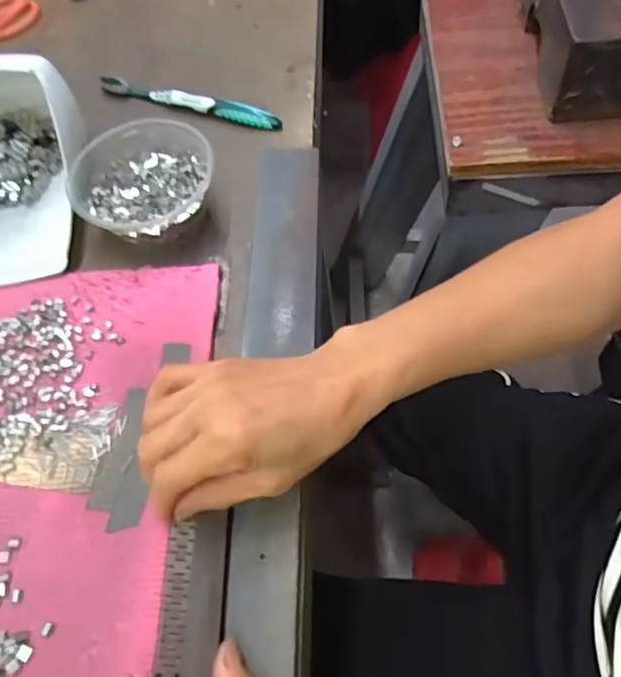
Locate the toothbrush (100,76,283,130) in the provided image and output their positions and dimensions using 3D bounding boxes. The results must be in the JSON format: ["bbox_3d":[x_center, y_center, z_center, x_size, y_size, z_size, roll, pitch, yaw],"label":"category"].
[{"bbox_3d":[-0.111,-0.215,0.524,0.180,0.020,0.012,18,63,14],"label":"toothbrush"}]

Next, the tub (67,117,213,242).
[{"bbox_3d":[-0.124,-0.114,0.443,0.106,0.046,0.098,-2,60,3],"label":"tub"}]

